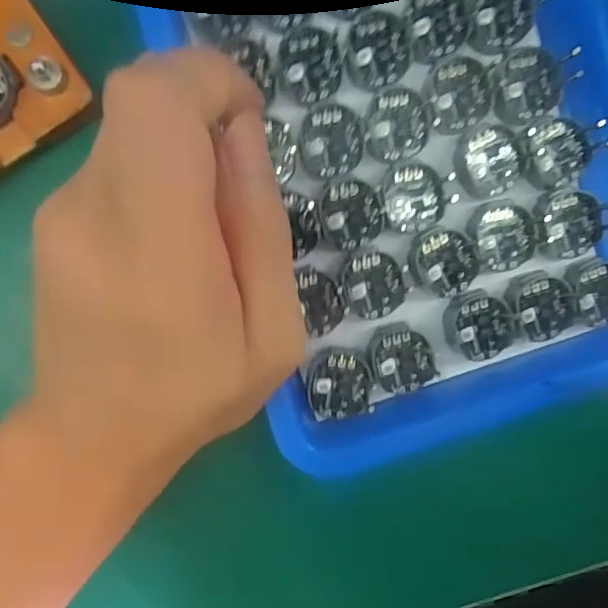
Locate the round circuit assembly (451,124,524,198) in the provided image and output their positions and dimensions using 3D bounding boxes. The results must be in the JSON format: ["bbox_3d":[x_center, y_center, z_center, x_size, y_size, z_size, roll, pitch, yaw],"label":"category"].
[{"bbox_3d":[0.074,-0.057,0.225,0.024,0.009,0.028,-40,93,-2],"label":"round circuit assembly"}]

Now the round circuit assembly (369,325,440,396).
[{"bbox_3d":[0.039,0.021,0.222,0.024,0.004,0.027,-13,91,-3],"label":"round circuit assembly"}]

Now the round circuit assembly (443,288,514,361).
[{"bbox_3d":[0.071,0.009,0.229,0.026,0.009,0.026,0,91,-4],"label":"round circuit assembly"}]

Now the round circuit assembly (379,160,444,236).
[{"bbox_3d":[0.043,-0.042,0.219,0.024,0.004,0.028,-10,91,-3],"label":"round circuit assembly"}]

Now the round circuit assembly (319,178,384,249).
[{"bbox_3d":[0.019,-0.035,0.217,0.024,0.004,0.026,0,91,-4],"label":"round circuit assembly"}]

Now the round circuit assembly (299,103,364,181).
[{"bbox_3d":[0.011,-0.063,0.214,0.024,0.004,0.028,-5,91,-4],"label":"round circuit assembly"}]

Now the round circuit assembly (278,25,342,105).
[{"bbox_3d":[0.002,-0.092,0.213,0.023,0.004,0.028,-4,91,-4],"label":"round circuit assembly"}]

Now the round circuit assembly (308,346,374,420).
[{"bbox_3d":[0.014,0.031,0.219,0.025,0.004,0.028,1,91,-4],"label":"round circuit assembly"}]

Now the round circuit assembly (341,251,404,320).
[{"bbox_3d":[0.027,-0.007,0.219,0.024,0.004,0.026,0,91,-4],"label":"round circuit assembly"}]

